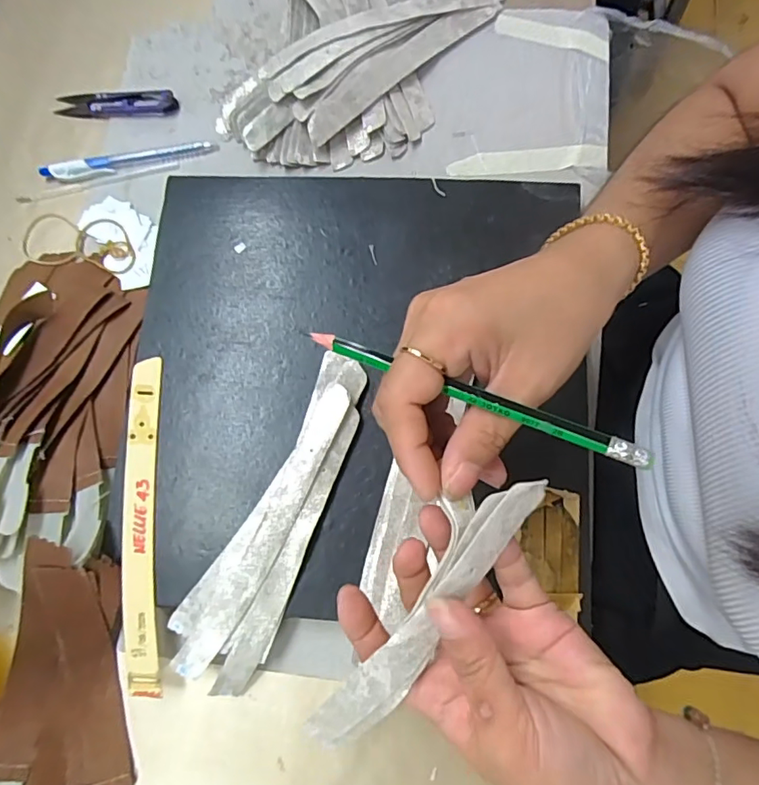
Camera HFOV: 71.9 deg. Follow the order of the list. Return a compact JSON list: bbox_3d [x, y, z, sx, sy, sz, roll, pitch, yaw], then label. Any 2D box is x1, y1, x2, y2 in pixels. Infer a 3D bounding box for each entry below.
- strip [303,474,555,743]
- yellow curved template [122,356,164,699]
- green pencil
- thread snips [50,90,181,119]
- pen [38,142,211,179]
[{"bbox_3d":[0.013,0.102,0.225,0.029,0.013,0.171,33,111,8],"label":"strip"},{"bbox_3d":[-0.150,0.078,0.330,0.021,0.005,0.205,-5,77,0],"label":"yellow curved template"},{"bbox_3d":[0.034,0.000,0.207,0.141,0.004,0.008,21,78,17],"label":"green pencil"},{"bbox_3d":[-0.214,-0.235,0.425,0.099,0.011,0.022,3,77,1],"label":"thread snips"},{"bbox_3d":[-0.200,-0.183,0.412,0.131,0.011,0.013,-10,77,-2],"label":"pen"}]

